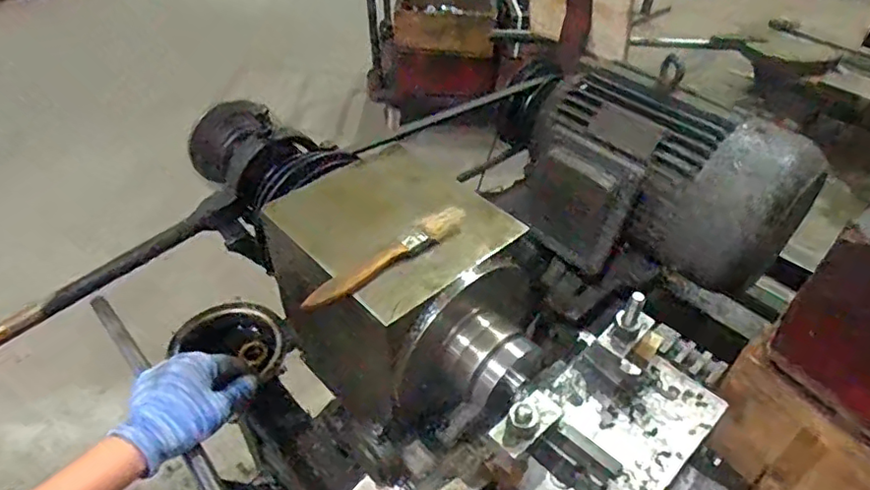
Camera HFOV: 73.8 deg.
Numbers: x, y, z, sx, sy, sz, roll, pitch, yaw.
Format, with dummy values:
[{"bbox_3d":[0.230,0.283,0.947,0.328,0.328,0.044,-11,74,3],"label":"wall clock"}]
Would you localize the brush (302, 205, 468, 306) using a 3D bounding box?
[{"bbox_3d":[-0.034,0.007,0.443,0.151,0.016,0.015,-31,52,-30],"label":"brush"}]

